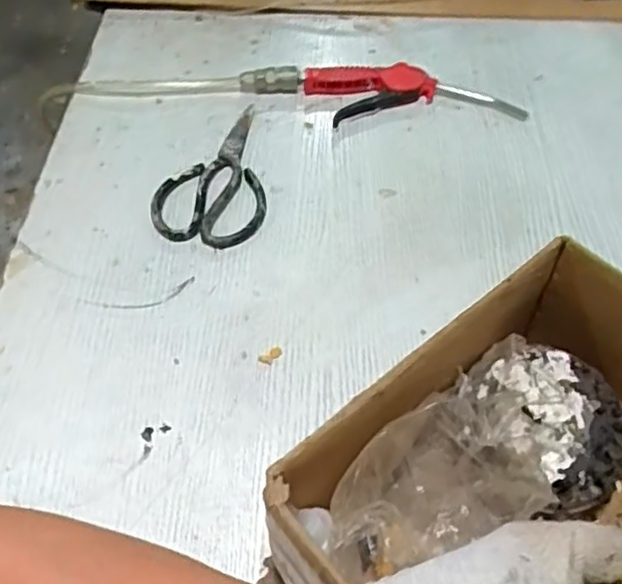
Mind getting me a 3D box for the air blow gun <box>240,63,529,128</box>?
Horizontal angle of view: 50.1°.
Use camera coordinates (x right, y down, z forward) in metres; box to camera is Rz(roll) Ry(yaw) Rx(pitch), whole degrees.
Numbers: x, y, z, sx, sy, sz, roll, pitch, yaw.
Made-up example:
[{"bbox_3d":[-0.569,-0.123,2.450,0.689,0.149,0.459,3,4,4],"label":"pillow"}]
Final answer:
[{"bbox_3d":[0.074,-0.211,0.706,0.289,0.024,0.082,-2,52,-5],"label":"air blow gun"}]

